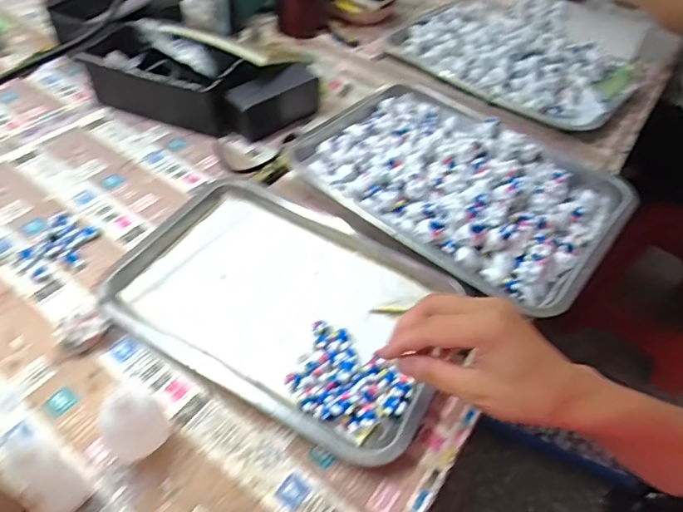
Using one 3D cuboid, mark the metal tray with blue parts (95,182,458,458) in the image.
[{"bbox_3d":[-0.053,0.036,0.471,0.313,0.033,0.208,26,52,16],"label":"metal tray with blue parts"}]

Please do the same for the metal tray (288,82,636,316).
[{"bbox_3d":[0.130,-0.101,0.563,0.358,0.040,0.255,35,55,22],"label":"metal tray"}]

